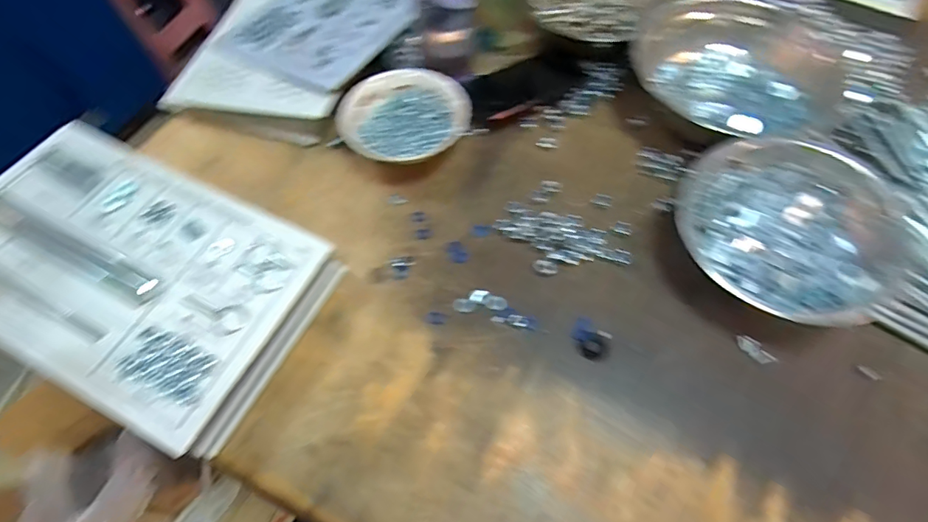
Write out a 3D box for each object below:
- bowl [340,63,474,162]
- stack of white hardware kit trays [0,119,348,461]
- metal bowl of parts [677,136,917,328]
[{"bbox_3d":[-0.077,-0.177,0.600,0.147,0.055,0.139,-1,63,1],"label":"bowl"},{"bbox_3d":[-0.349,0.007,0.498,0.375,0.066,0.220,25,66,13],"label":"stack of white hardware kit trays"},{"bbox_3d":[0.349,-0.040,0.512,0.212,0.068,0.197,41,71,19],"label":"metal bowl of parts"}]

